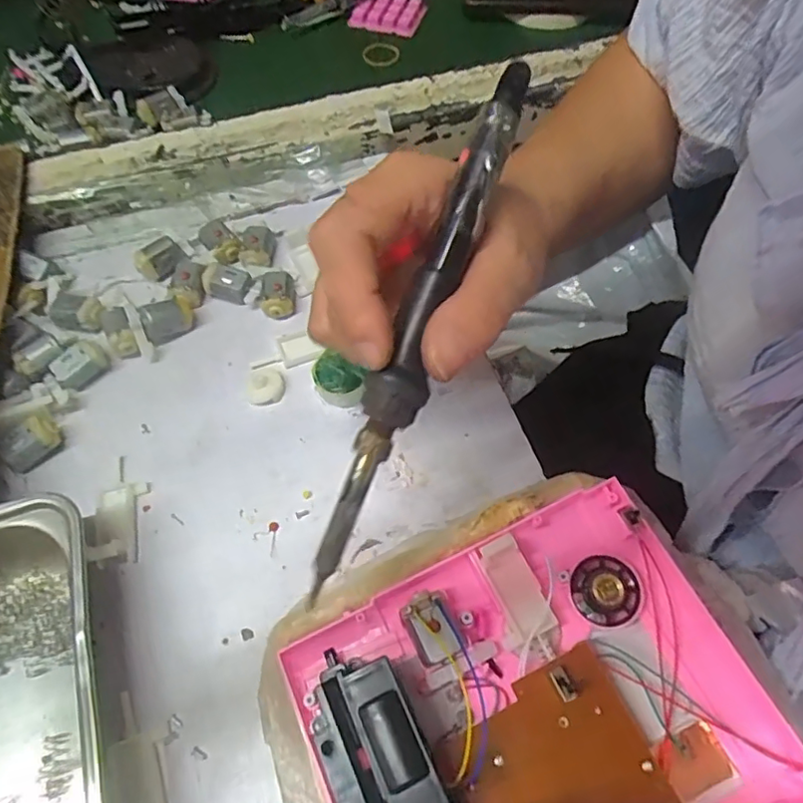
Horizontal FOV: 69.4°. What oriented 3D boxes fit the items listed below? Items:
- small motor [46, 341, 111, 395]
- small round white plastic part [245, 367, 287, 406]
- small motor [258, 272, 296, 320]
[{"bbox_3d":[-0.184,-0.021,0.333,0.028,0.014,0.018,-40,69,-20],"label":"small motor"},{"bbox_3d":[-0.079,-0.009,0.335,0.022,0.005,0.023,0,61,-1],"label":"small round white plastic part"},{"bbox_3d":[-0.078,-0.067,0.361,0.022,0.017,0.031,-15,49,-9],"label":"small motor"}]

